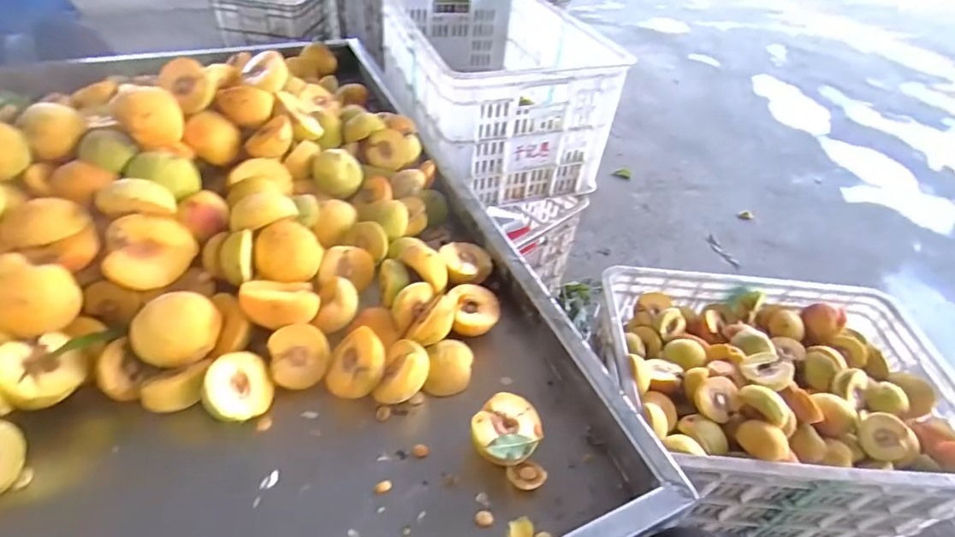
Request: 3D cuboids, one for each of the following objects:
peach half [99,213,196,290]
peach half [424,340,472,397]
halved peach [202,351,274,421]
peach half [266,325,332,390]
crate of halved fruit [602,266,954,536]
[{"bbox_3d":[-0.355,-0.018,0.535,0.077,0.040,0.077,0,90,-33],"label":"peach half"},{"bbox_3d":[-0.030,0.105,0.520,0.047,0.037,0.045,3,44,-3],"label":"peach half"},{"bbox_3d":[-0.228,0.114,0.469,0.063,0.023,0.061,19,52,-52],"label":"halved peach"},{"bbox_3d":[-0.181,0.090,0.503,0.055,0.027,0.062,-8,78,-10],"label":"peach half"},{"bbox_3d":[0.459,0.214,0.825,0.514,0.260,0.359,5,44,-2],"label":"crate of halved fruit"}]

